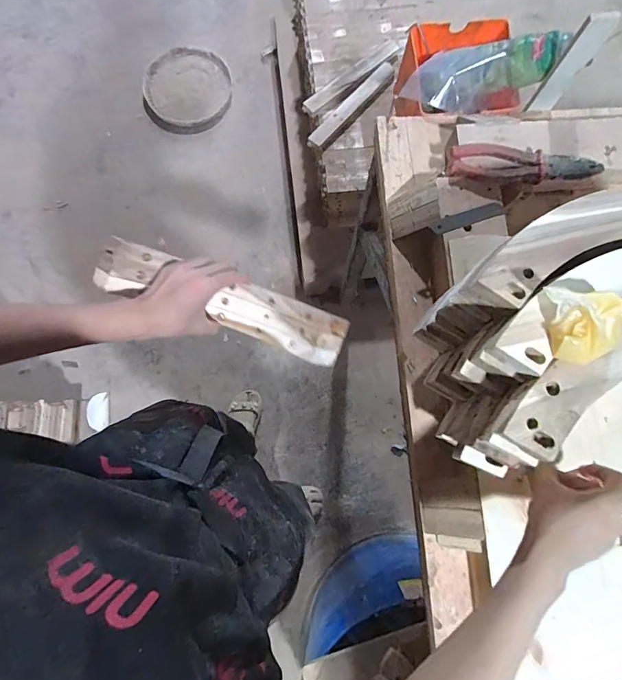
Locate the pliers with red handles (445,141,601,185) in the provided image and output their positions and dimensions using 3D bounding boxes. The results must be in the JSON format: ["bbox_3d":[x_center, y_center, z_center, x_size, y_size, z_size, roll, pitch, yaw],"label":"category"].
[{"bbox_3d":[0.263,-0.226,0.516,0.179,0.019,0.059,4,79,-1],"label":"pliers with red handles"}]

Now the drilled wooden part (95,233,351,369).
[{"bbox_3d":[-0.098,-0.044,0.491,0.287,0.061,0.069,19,79,-8],"label":"drilled wooden part"}]

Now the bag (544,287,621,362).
[{"bbox_3d":[0.197,-0.010,0.299,0.054,0.029,0.045,2,79,-1],"label":"bag"}]

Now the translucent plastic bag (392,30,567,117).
[{"bbox_3d":[0.237,-0.374,0.587,0.208,0.065,0.085,-4,78,21],"label":"translucent plastic bag"}]

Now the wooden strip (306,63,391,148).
[{"bbox_3d":[0.106,-0.634,1.114,0.049,0.029,0.309,44,81,7],"label":"wooden strip"}]

